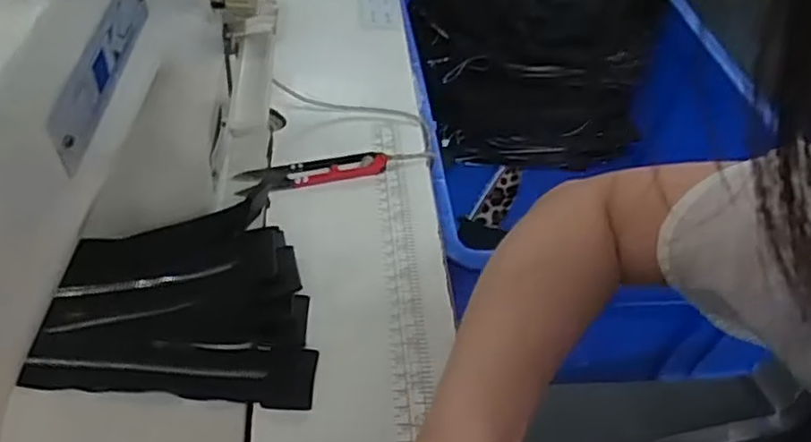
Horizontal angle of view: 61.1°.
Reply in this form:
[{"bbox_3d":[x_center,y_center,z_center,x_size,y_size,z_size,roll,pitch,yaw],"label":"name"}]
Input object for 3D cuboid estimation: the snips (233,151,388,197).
[{"bbox_3d":[-0.063,-0.034,0.468,0.102,0.007,0.023,-9,47,-16],"label":"snips"}]

